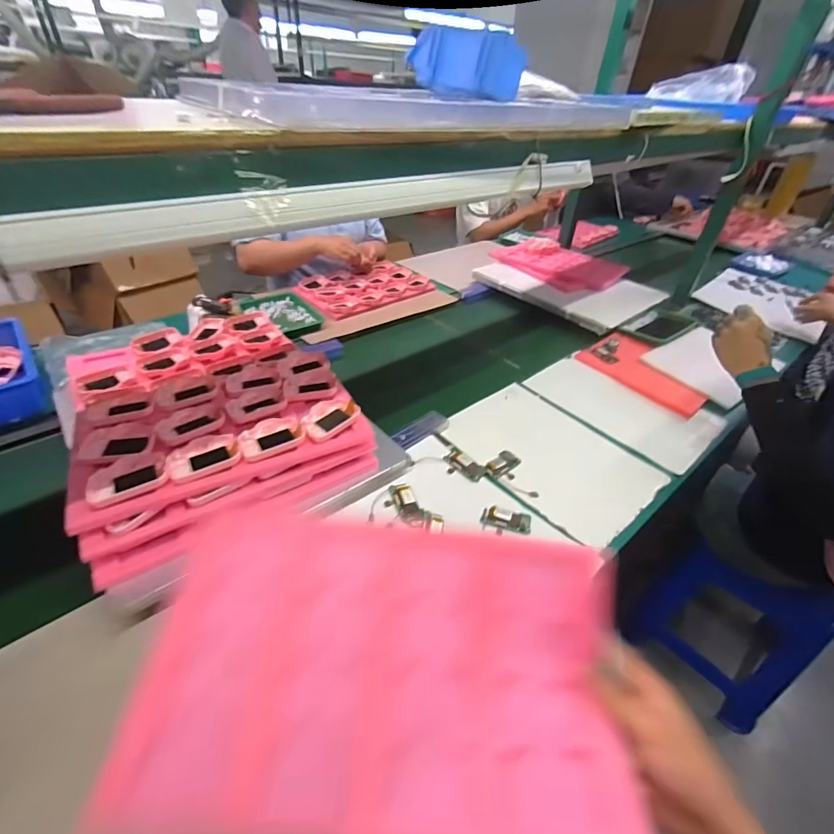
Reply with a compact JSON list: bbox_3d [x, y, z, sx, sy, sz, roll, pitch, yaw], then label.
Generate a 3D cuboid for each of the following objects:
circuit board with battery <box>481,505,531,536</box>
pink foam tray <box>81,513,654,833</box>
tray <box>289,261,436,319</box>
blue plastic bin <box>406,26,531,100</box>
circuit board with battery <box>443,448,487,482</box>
[{"bbox_3d":[0.135,0.158,0.638,0.074,0.009,0.047,11,39,10],"label":"circuit board with battery"},{"bbox_3d":[-0.026,0.199,0.349,0.359,0.041,0.227,3,49,1],"label":"pink foam tray"},{"bbox_3d":[-0.149,-0.385,1.250,0.368,0.025,0.270,-21,44,-28],"label":"tray"},{"bbox_3d":[0.083,-0.592,0.708,0.156,0.082,0.124,33,47,32],"label":"blue plastic bin"},{"bbox_3d":[0.078,0.084,0.724,0.078,0.007,0.053,33,47,32],"label":"circuit board with battery"}]

